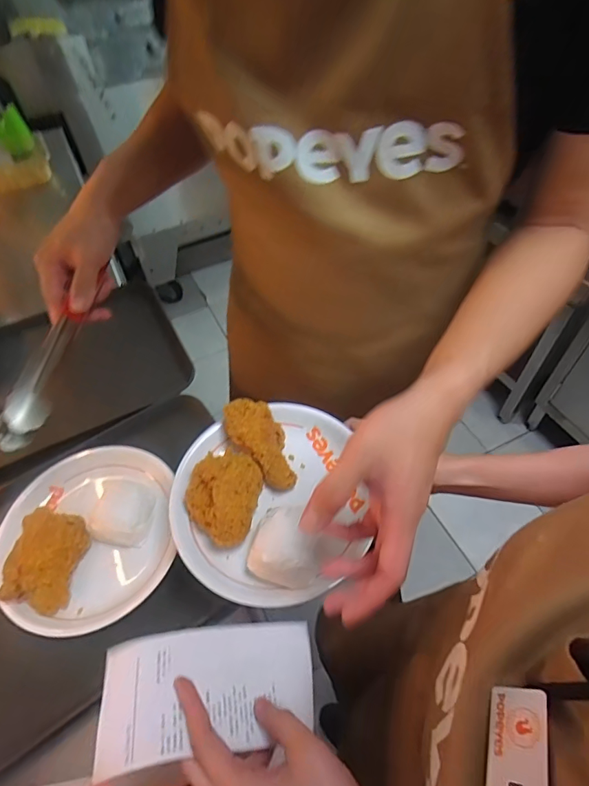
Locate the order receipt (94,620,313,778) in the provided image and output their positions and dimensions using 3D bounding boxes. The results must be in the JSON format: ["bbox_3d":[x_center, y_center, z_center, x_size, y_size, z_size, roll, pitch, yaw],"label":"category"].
[{"bbox_3d":[-0.058,0.214,0.323,0.146,0.021,0.080,5,34,-17],"label":"order receipt"}]

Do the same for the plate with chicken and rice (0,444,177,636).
[{"bbox_3d":[-0.250,0.164,0.534,0.207,0.049,0.218,-1,53,2],"label":"plate with chicken and rice"}]

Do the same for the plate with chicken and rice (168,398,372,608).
[{"bbox_3d":[-0.032,0.106,0.471,0.195,0.066,0.208,-1,53,2],"label":"plate with chicken and rice"}]

